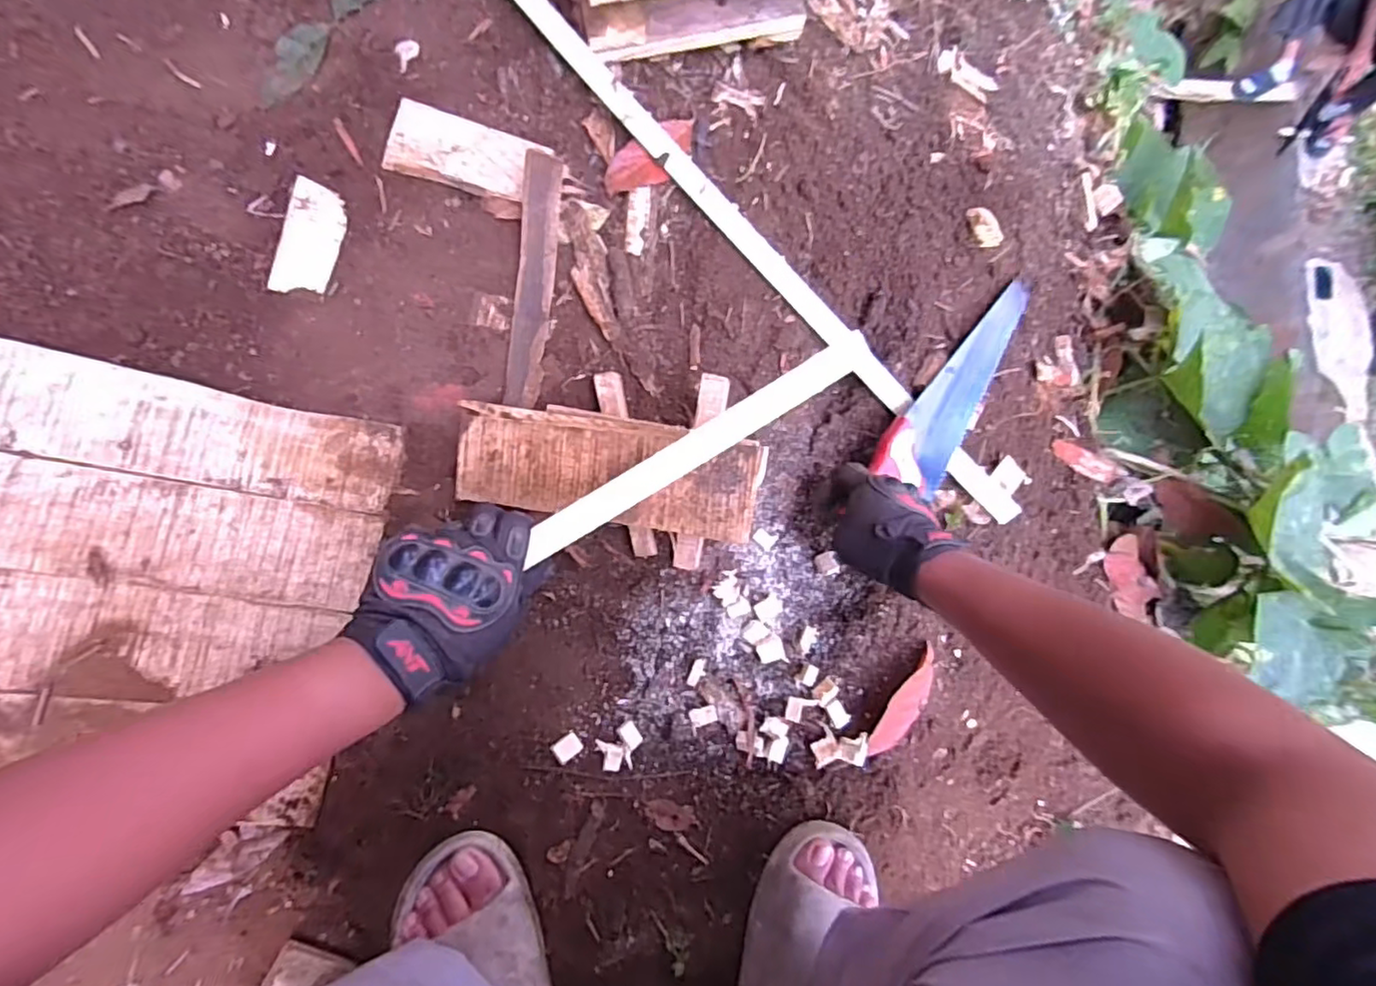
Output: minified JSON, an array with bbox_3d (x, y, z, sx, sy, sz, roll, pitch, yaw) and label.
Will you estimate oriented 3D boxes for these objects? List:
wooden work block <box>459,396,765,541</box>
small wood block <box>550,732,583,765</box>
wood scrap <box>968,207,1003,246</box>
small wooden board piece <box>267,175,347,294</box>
[{"bbox_3d":[-0.076,-0.023,0.580,0.281,0.023,0.096,8,92,9],"label":"wooden work block"},{"bbox_3d":[-0.118,0.250,0.613,0.026,0.013,0.022,-36,88,-6],"label":"small wood block"},{"bbox_3d":[0.379,-0.338,0.799,0.038,0.007,0.056,-17,86,-5],"label":"wood scrap"},{"bbox_3d":[-0.365,-0.243,0.608,0.048,0.004,0.106,16,92,-28],"label":"small wooden board piece"}]

